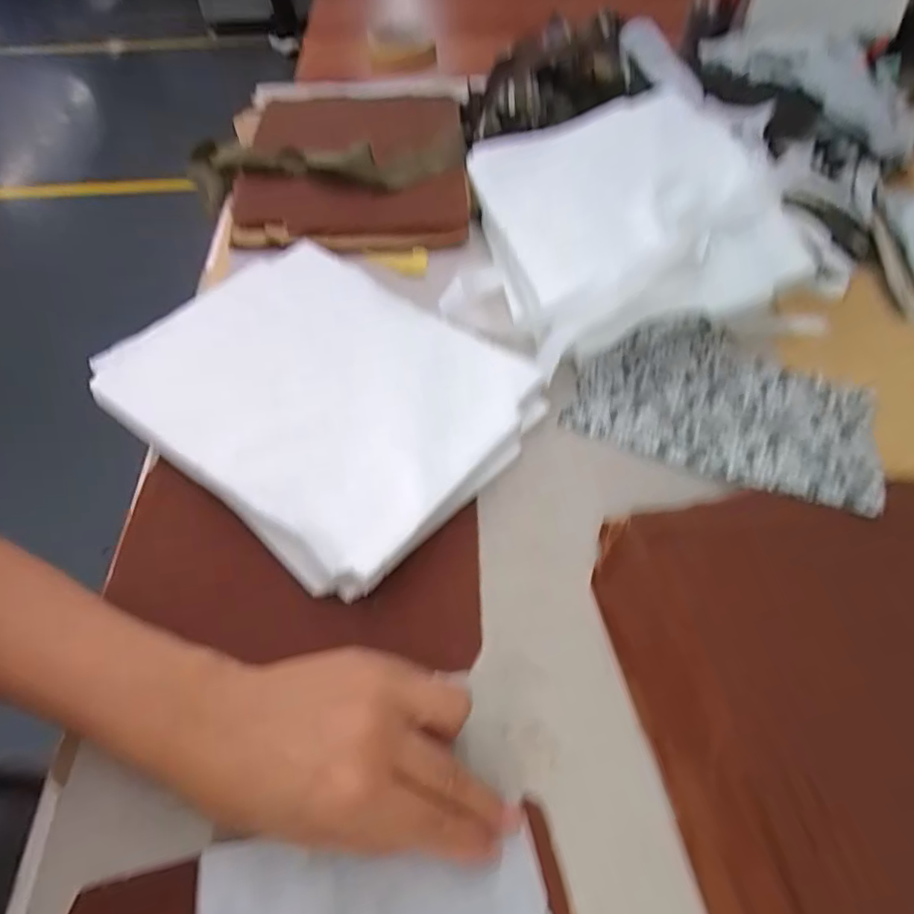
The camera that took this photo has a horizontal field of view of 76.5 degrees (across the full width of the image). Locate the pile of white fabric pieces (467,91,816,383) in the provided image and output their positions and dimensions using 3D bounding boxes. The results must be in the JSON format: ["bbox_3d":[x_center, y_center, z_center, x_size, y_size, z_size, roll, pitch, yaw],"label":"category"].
[{"bbox_3d":[0.143,-0.206,0.489,0.248,0.086,0.263,-13,56,-10],"label":"pile of white fabric pieces"}]

